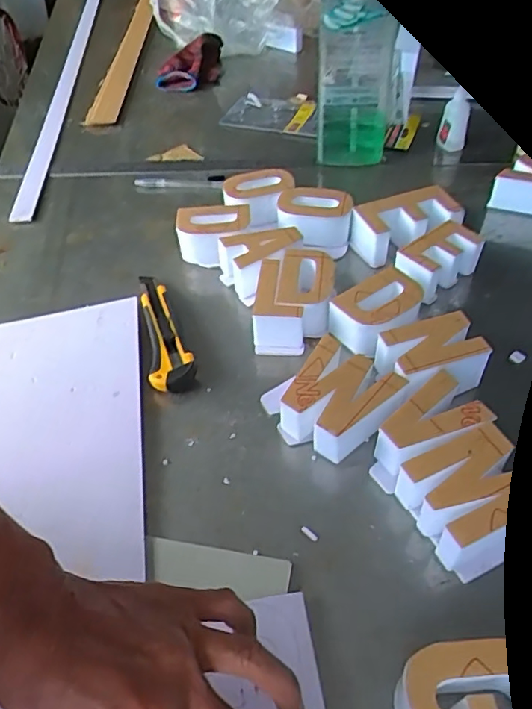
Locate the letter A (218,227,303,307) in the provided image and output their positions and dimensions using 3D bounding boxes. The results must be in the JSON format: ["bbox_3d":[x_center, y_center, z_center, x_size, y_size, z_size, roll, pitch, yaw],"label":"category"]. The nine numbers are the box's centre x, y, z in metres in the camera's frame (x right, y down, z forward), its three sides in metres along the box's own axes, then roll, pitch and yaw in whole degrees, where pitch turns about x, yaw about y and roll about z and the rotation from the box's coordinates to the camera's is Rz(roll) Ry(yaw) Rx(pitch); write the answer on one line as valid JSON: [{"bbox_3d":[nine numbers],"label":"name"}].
[{"bbox_3d":[-0.004,-0.104,0.614,0.084,0.052,0.065,-27,52,-18],"label":"letter A"}]

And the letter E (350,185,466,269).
[{"bbox_3d":[0.161,-0.143,0.652,0.123,0.062,0.068,-10,49,-4],"label":"letter E"}]

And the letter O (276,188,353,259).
[{"bbox_3d":[0.056,-0.157,0.656,0.085,0.055,0.057,4,49,8],"label":"letter O"}]

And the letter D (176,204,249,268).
[{"bbox_3d":[-0.059,-0.138,0.629,0.085,0.036,0.059,-10,49,-4],"label":"letter D"}]

